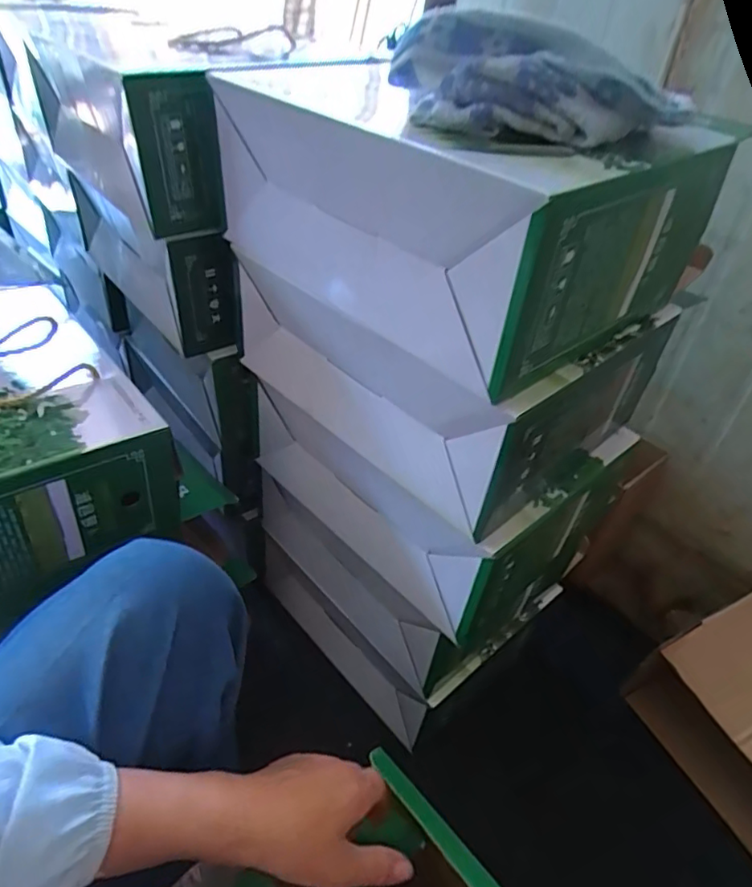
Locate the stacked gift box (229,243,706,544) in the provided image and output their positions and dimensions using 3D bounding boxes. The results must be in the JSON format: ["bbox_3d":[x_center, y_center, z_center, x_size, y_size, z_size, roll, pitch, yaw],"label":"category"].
[{"bbox_3d":[0.059,-0.098,0.601,0.256,0.143,0.356,-26,48,-37],"label":"stacked gift box"}]

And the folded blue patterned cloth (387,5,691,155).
[{"bbox_3d":[0.115,-0.248,0.405,0.181,0.070,0.132,-10,40,-23],"label":"folded blue patterned cloth"}]

